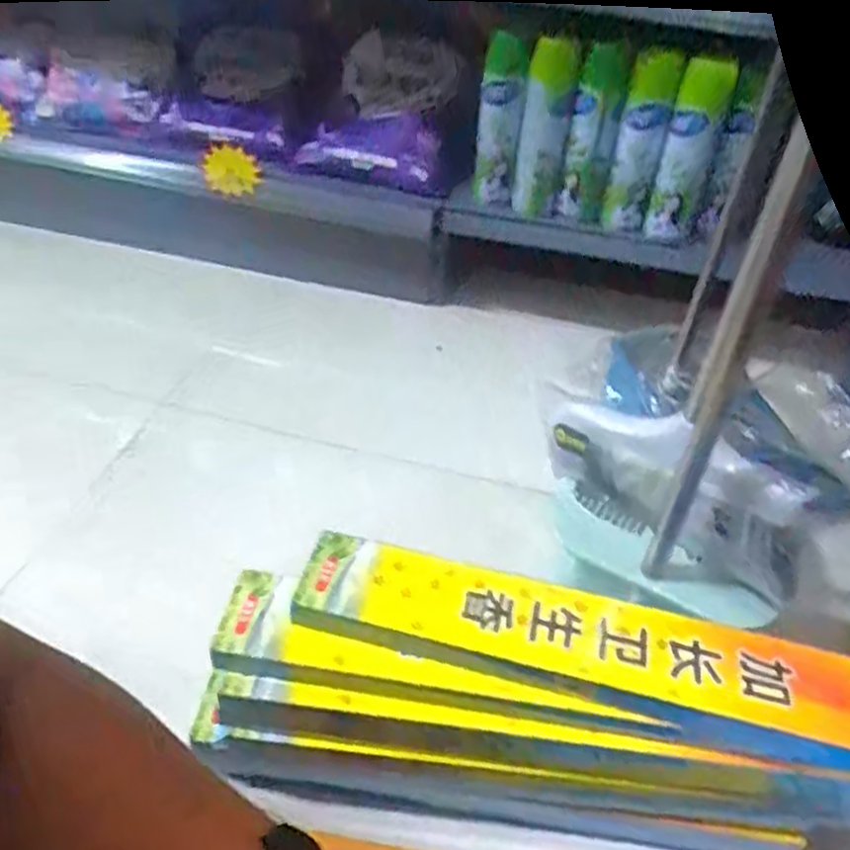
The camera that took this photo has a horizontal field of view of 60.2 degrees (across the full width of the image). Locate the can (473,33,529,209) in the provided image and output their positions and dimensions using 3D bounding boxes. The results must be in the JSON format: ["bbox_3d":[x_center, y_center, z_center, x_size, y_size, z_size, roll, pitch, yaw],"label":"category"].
[{"bbox_3d":[0.101,-0.408,0.994,0.057,0.217,0.059,5,42,1],"label":"can"}]

